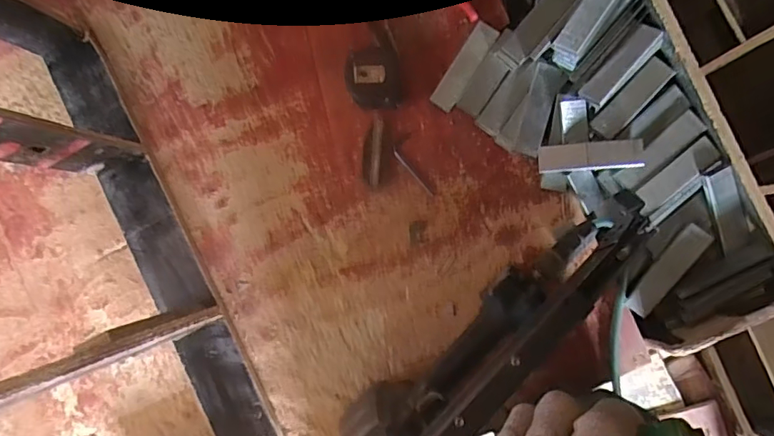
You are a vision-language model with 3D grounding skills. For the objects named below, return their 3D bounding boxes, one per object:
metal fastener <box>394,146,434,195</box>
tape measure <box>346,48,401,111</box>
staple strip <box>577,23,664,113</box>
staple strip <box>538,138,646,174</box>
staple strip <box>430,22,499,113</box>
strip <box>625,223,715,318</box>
[{"bbox_3d":[0.030,-0.053,0.578,0.006,0.004,0.067,-42,86,6],"label":"metal fastener"},{"bbox_3d":[-0.015,-0.155,0.565,0.057,0.033,0.067,-1,91,7],"label":"tape measure"},{"bbox_3d":[0.241,-0.157,0.529,0.101,0.009,0.030,-46,64,-3],"label":"staple strip"},{"bbox_3d":[0.213,-0.065,0.535,0.102,0.015,0.029,-3,91,7],"label":"staple strip"},{"bbox_3d":[0.085,-0.167,0.567,0.027,0.004,0.101,32,95,6],"label":"staple strip"},{"bbox_3d":[0.297,0.056,0.543,0.028,0.014,0.109,38,96,5],"label":"strip"}]

